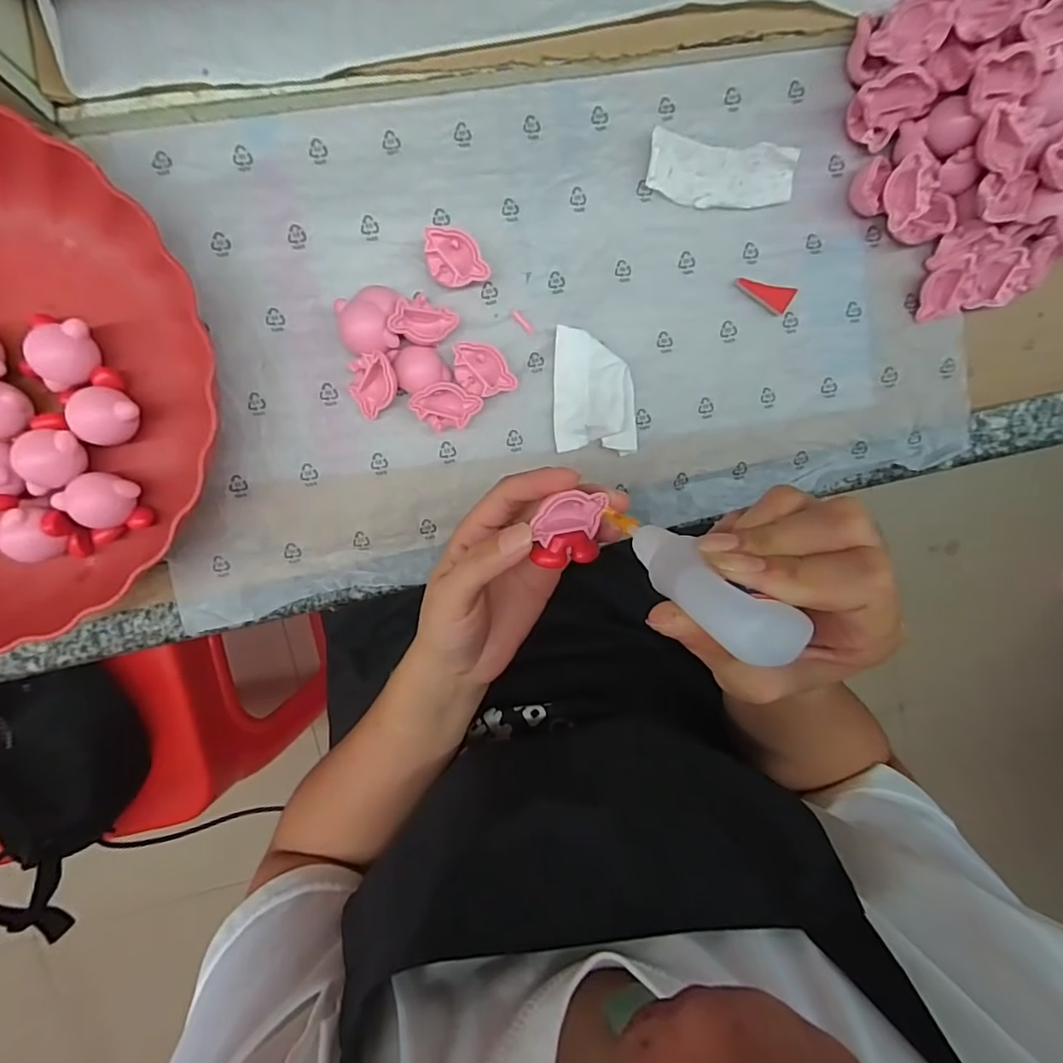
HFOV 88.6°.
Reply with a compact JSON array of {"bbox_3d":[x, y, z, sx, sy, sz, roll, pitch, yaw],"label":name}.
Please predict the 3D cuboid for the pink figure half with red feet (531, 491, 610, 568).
[{"bbox_3d":[0.017,-0.001,0.238,0.031,0.012,0.031,0,96,-4],"label":"pink figure half with red feet"}]

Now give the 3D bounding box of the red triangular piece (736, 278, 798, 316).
[{"bbox_3d":[0.135,-0.136,0.315,0.035,0.004,0.014,10,96,-7],"label":"red triangular piece"}]

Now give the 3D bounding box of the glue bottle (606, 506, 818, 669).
[{"bbox_3d":[0.051,0.013,0.186,0.021,0.087,0.024,-44,126,1],"label":"glue bottle"}]

